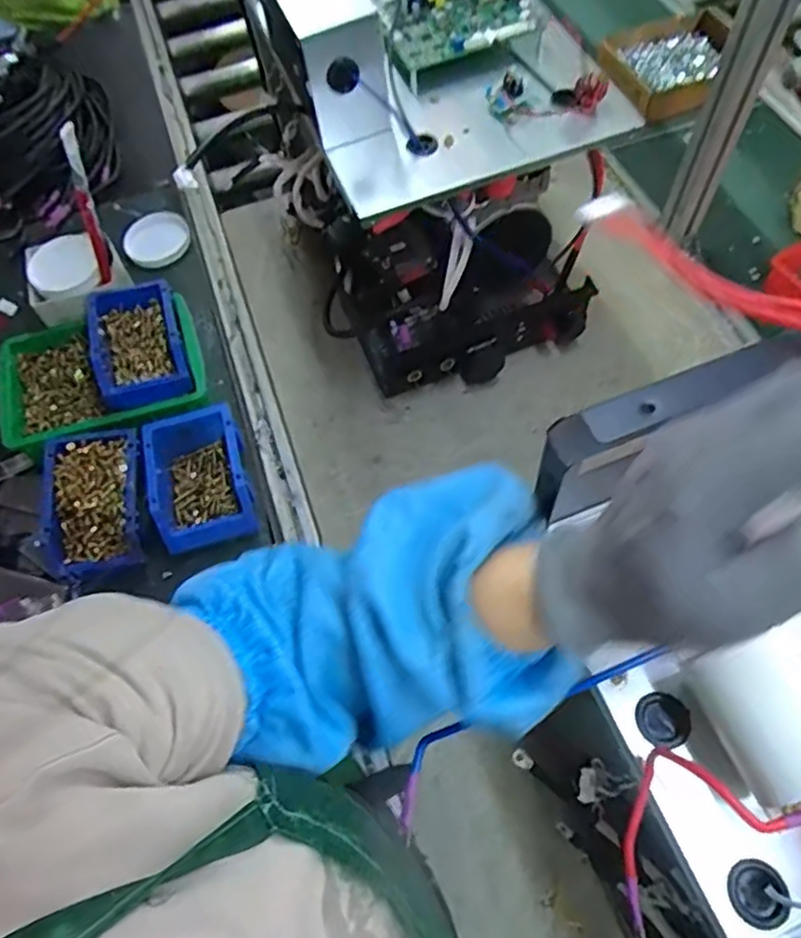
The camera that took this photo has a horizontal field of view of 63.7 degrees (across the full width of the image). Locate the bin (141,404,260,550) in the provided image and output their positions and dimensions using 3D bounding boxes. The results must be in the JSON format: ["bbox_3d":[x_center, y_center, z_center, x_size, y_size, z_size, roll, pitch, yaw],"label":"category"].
[{"bbox_3d":[-0.237,0.010,0.764,0.111,0.064,0.153,-18,63,-5],"label":"bin"}]

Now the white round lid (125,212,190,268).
[{"bbox_3d":[-0.384,-0.359,1.011,0.102,0.016,0.107,-2,72,6],"label":"white round lid"}]

